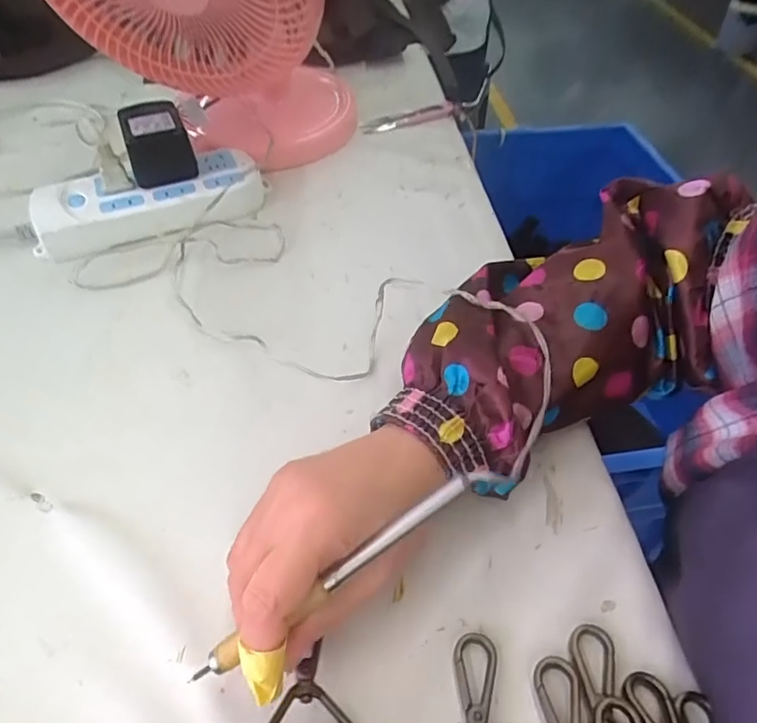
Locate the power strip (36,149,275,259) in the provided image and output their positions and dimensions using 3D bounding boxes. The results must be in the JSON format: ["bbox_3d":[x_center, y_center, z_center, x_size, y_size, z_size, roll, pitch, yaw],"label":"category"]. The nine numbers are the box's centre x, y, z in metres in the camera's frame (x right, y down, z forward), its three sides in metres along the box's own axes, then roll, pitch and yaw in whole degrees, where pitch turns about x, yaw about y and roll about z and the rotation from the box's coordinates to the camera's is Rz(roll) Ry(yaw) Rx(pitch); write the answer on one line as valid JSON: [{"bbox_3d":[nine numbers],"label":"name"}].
[{"bbox_3d":[-0.191,-0.139,0.462,0.185,0.029,0.070,-18,52,-18],"label":"power strip"}]

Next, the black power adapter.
[{"bbox_3d":[-0.189,-0.186,0.465,0.050,0.046,0.069,-18,52,-17],"label":"black power adapter"}]

